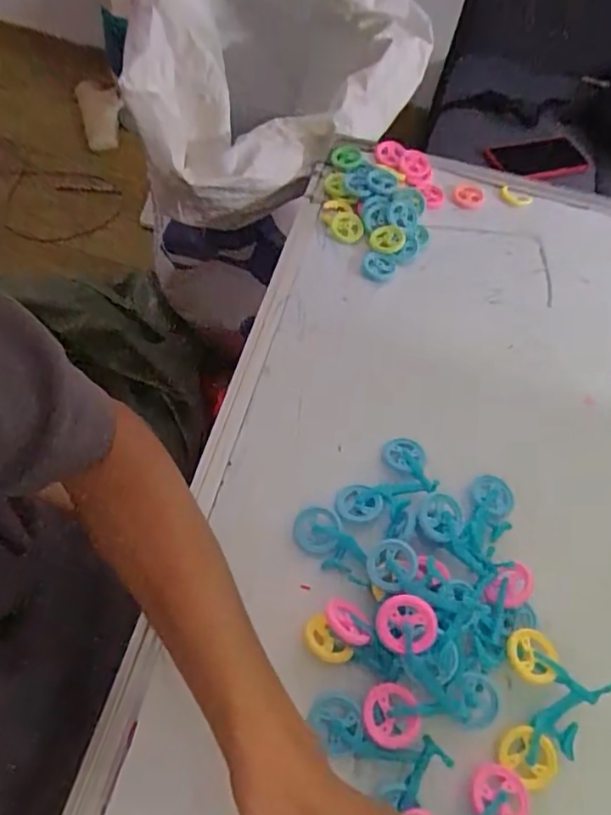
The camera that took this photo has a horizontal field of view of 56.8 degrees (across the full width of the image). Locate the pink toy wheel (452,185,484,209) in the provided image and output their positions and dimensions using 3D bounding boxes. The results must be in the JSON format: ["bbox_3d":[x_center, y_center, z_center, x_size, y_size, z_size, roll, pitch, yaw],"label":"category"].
[{"bbox_3d":[0.154,-0.200,0.538,0.026,0.010,0.024,2,59,-3],"label":"pink toy wheel"}]

